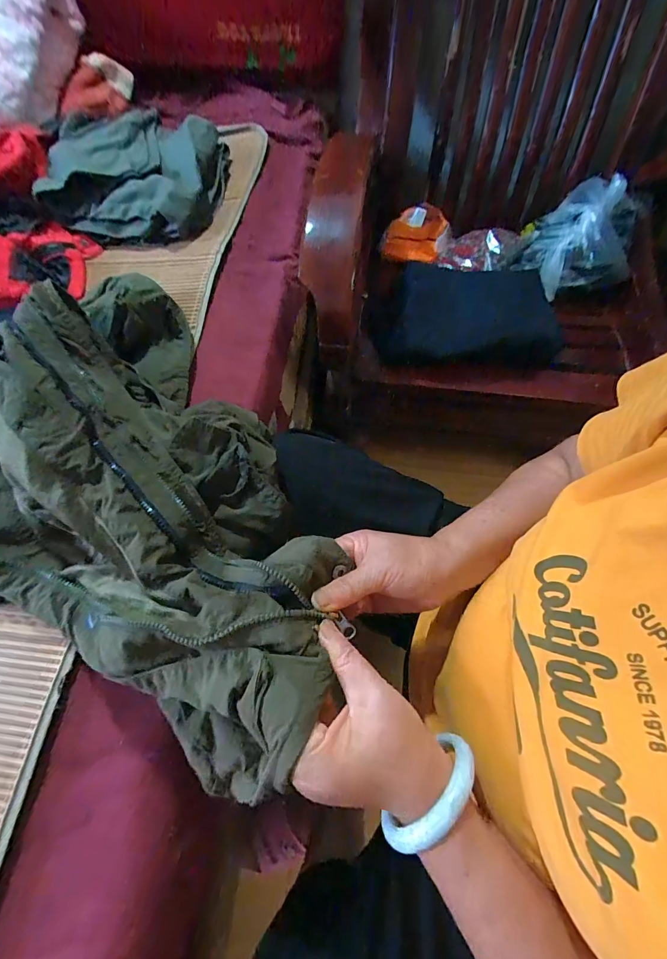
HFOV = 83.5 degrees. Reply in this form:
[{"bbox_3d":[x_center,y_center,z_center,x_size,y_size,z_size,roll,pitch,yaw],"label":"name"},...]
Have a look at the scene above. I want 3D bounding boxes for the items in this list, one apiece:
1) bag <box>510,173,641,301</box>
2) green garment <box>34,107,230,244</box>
[{"bbox_3d":[0.469,-0.455,0.714,0.214,0.110,0.178,-14,64,-6],"label":"bag"},{"bbox_3d":[-0.341,-0.534,0.644,0.283,0.065,0.282,6,64,4],"label":"green garment"}]

